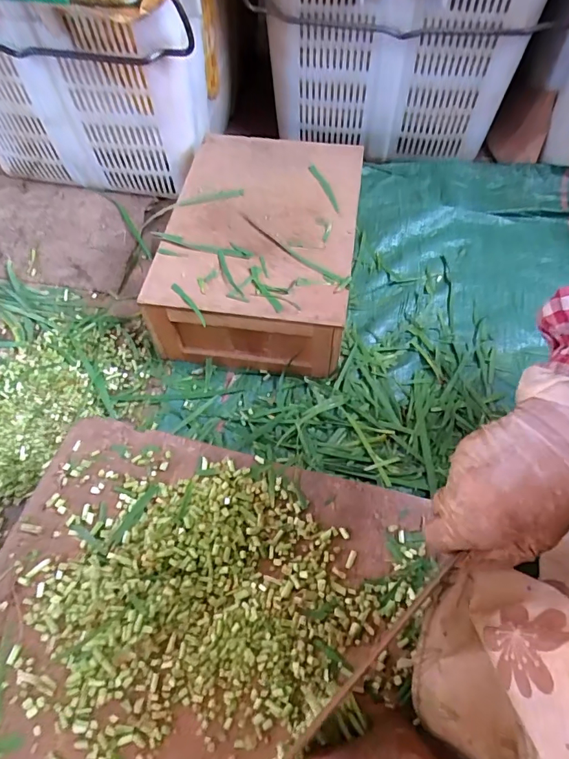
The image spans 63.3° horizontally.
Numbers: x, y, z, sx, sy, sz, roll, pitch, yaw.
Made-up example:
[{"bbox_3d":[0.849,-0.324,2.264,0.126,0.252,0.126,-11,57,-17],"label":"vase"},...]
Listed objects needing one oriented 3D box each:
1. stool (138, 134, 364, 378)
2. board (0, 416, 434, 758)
[{"bbox_3d":[-0.027,-0.209,0.710,0.269,0.128,0.381,6,60,4],"label":"stool"},{"bbox_3d":[-0.088,0.205,0.377,0.352,0.021,0.323,13,61,8],"label":"board"}]

